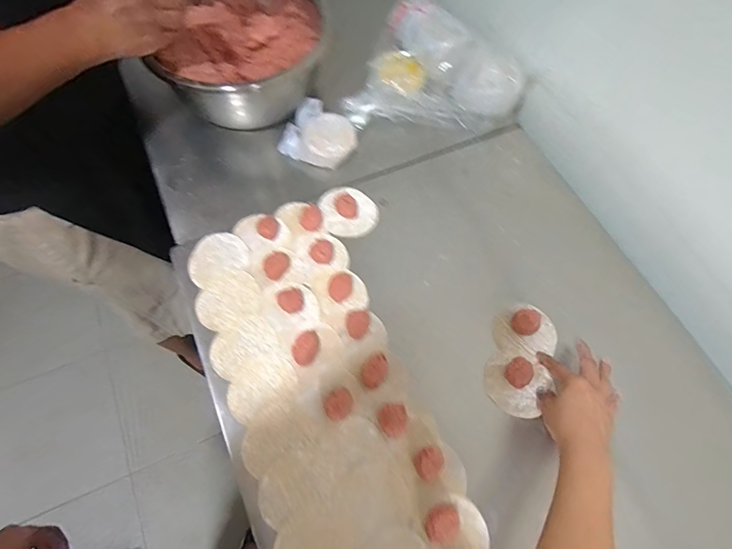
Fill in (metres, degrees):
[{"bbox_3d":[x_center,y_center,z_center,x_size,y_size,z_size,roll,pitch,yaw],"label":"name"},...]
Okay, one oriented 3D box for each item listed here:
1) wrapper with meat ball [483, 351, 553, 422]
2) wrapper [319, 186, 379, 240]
[{"bbox_3d":[0.191,0.139,0.519,0.079,0.020,0.071,20,66,8],"label":"wrapper with meat ball"},{"bbox_3d":[-0.025,-0.096,0.619,0.082,0.027,0.086,1,65,-1],"label":"wrapper"}]

